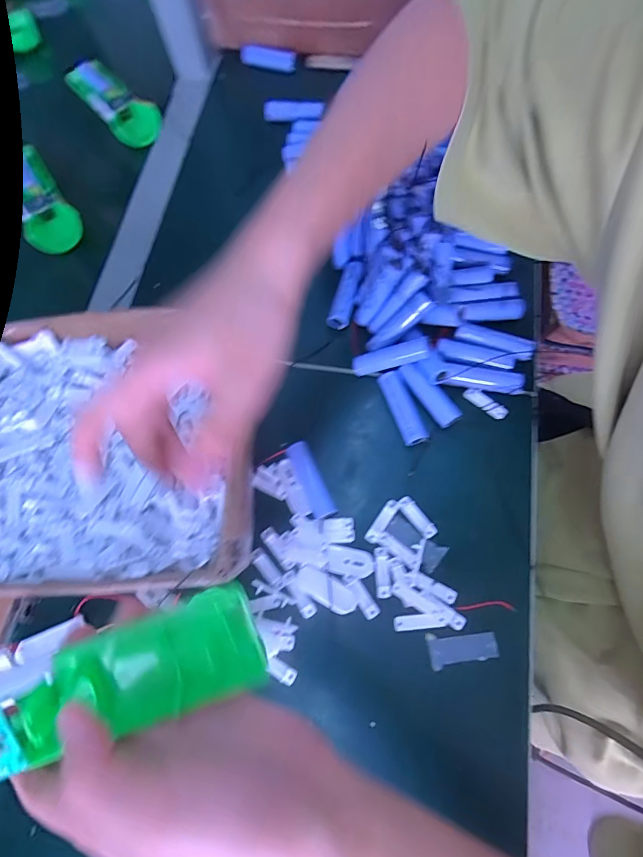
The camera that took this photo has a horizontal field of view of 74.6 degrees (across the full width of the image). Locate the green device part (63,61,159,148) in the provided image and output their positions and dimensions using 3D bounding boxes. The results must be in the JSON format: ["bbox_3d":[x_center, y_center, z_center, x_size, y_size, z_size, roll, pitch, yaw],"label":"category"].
[{"bbox_3d":[-0.254,-0.396,0.507,0.054,0.024,0.161,-42,74,-11],"label":"green device part"}]

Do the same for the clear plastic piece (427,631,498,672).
[{"bbox_3d":[0.104,0.161,0.312,0.049,0.006,0.023,-11,71,-1],"label":"clear plastic piece"}]

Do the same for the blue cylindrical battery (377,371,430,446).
[{"bbox_3d":[0.070,-0.017,0.367,0.020,0.017,0.067,-20,71,-4],"label":"blue cylindrical battery"}]

